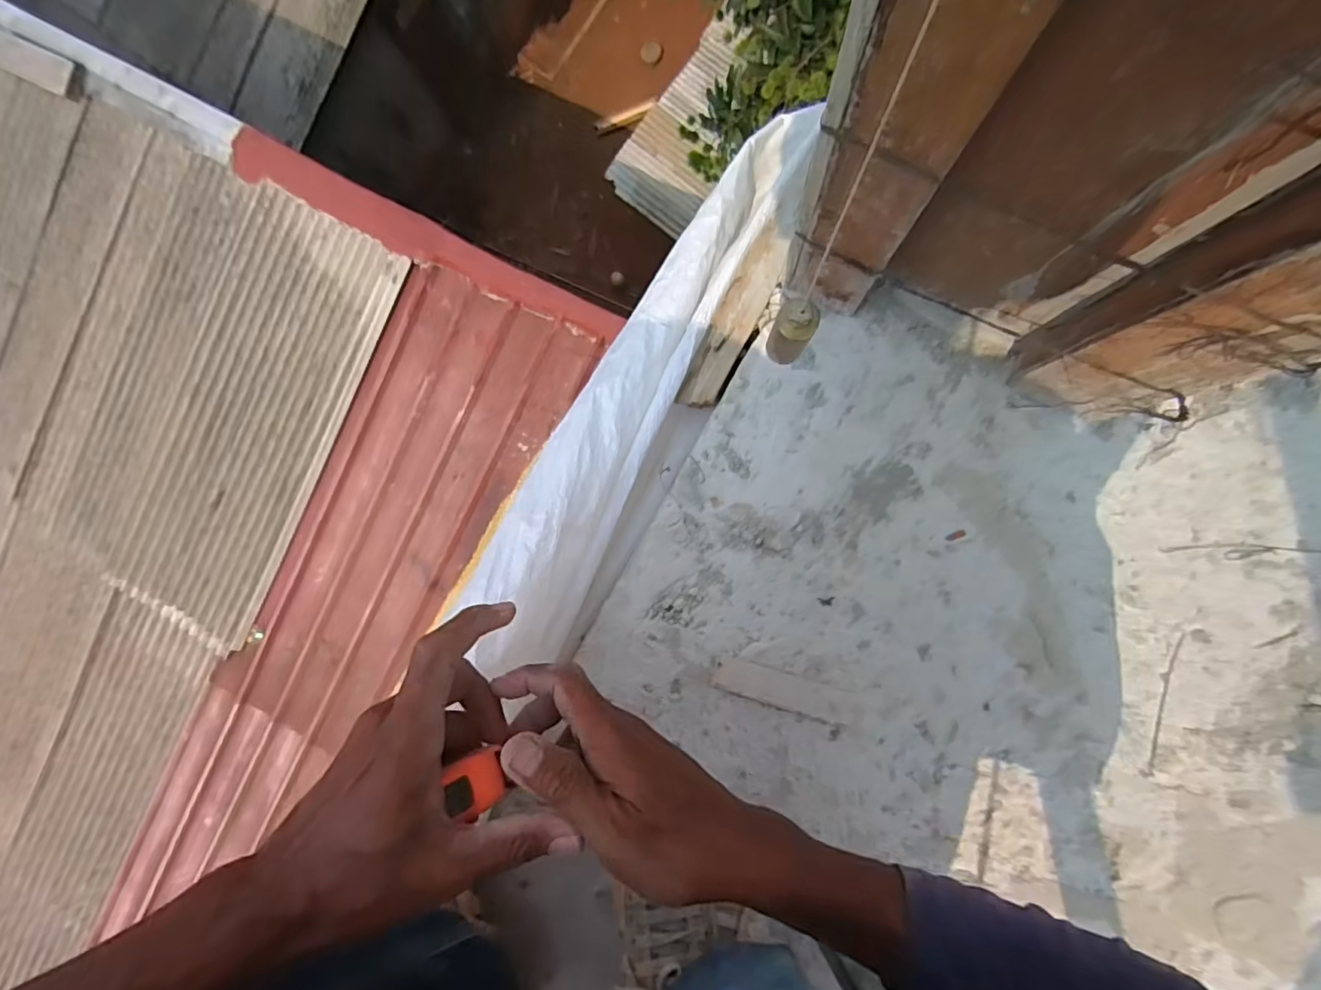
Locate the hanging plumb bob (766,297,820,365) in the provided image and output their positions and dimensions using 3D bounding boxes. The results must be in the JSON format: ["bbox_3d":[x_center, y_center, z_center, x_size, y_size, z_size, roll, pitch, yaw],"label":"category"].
[{"bbox_3d":[0.080,-0.099,0.338,0.023,0.066,0.020,27,90,6],"label":"hanging plumb bob"}]

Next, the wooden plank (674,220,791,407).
[{"bbox_3d":[0.067,-0.155,0.488,0.036,0.023,0.166,27,91,6],"label":"wooden plank"}]

